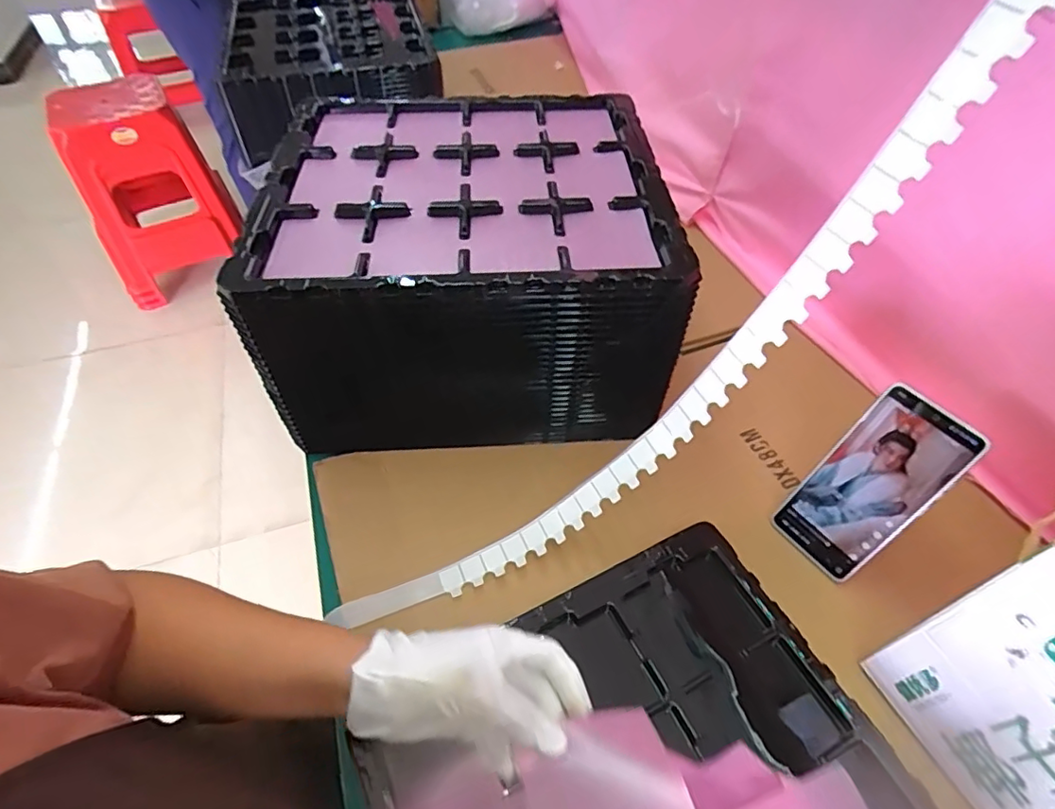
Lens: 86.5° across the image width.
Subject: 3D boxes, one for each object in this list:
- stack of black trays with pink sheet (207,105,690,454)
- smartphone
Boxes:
[{"bbox_3d":[-0.061,-0.150,0.608,0.371,0.203,0.329,-3,51,-2],"label":"stack of black trays with pink sheet"},{"bbox_3d":[0.284,0.070,0.467,0.008,0.166,0.076,-6,44,-44],"label":"smartphone"}]

